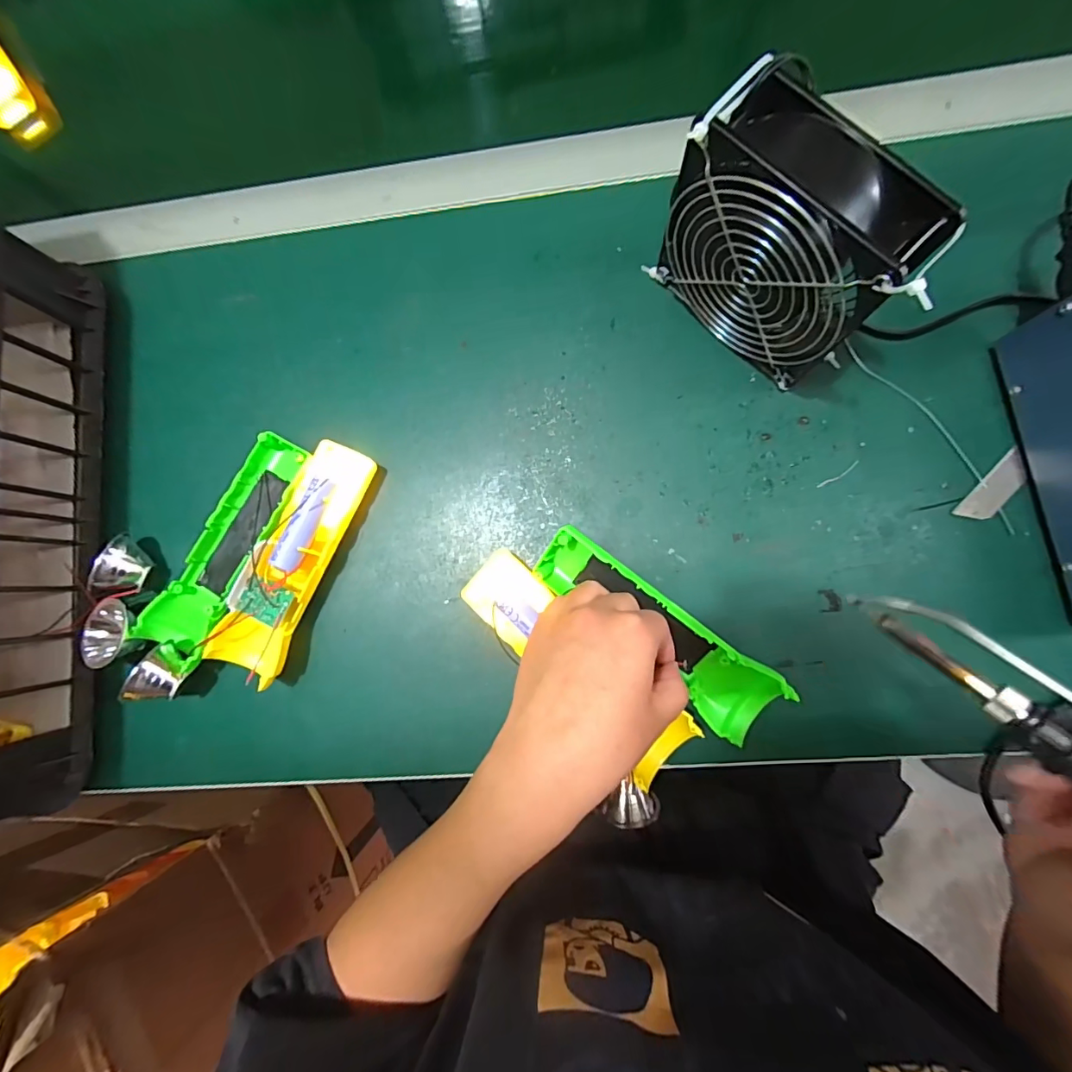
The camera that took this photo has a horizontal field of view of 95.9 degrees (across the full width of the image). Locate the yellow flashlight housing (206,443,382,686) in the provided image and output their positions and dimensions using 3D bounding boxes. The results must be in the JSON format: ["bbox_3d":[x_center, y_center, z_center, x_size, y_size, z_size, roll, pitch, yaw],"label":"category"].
[{"bbox_3d":[-0.160,0.017,0.327,0.048,0.034,0.164,26,88,7],"label":"yellow flashlight housing"}]

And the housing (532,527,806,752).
[{"bbox_3d":[0.072,0.058,0.296,0.164,0.041,0.044,39,89,5],"label":"housing"}]

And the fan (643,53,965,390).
[{"bbox_3d":[0.133,-0.155,0.267,0.129,0.121,0.054,43,90,8],"label":"fan"}]

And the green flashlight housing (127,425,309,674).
[{"bbox_3d":[-0.211,0.007,0.335,0.049,0.027,0.162,28,88,7],"label":"green flashlight housing"}]

